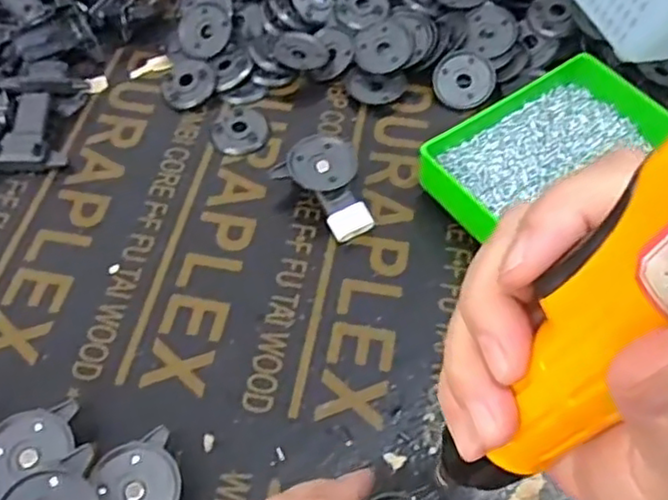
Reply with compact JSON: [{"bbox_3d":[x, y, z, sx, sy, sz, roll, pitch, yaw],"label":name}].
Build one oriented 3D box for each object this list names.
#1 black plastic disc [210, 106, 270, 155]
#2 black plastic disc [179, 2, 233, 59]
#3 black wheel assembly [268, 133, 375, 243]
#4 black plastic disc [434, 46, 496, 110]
[{"bbox_3d":[-0.067,-0.086,0.477,0.040,0.005,0.040,-6,57,-3],"label":"black plastic disc"},{"bbox_3d":[-0.098,-0.168,0.513,0.040,0.004,0.042,-12,87,5],"label":"black plastic disc"},{"bbox_3d":[-0.008,-0.039,0.430,0.052,0.030,0.065,-13,57,-8],"label":"black wheel assembly"},{"bbox_3d":[0.095,-0.125,0.489,0.043,0.006,0.046,-20,75,7],"label":"black plastic disc"}]

